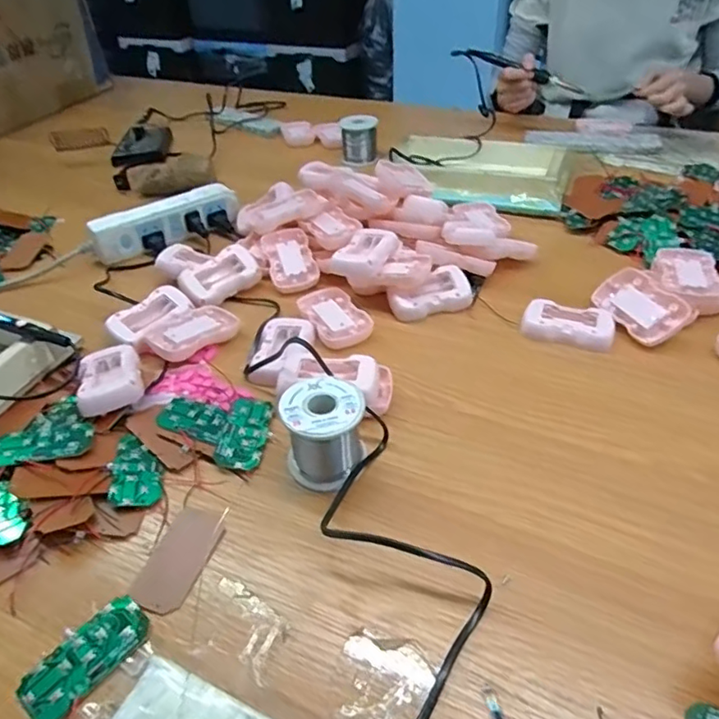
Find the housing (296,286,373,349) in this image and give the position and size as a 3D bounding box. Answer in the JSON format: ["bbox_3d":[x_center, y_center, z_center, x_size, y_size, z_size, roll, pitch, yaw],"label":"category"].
[{"bbox_3d":[-0.027,-0.046,0.579,0.054,0.010,0.094,-23,44,-20],"label":"housing"}]

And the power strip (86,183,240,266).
[{"bbox_3d":[-0.248,-0.181,0.724,0.193,0.054,0.028,-26,46,-23],"label":"power strip"}]

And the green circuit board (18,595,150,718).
[{"bbox_3d":[-0.165,0.180,0.336,0.036,0.005,0.073,28,50,31],"label":"green circuit board"}]

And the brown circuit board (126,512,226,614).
[{"bbox_3d":[-0.125,0.137,0.385,0.041,0.004,0.073,11,43,17],"label":"brown circuit board"}]

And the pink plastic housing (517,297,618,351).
[{"bbox_3d":[0.207,-0.034,0.555,0.086,0.021,0.055,11,43,17],"label":"pink plastic housing"}]

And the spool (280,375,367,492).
[{"bbox_3d":[-0.026,0.055,0.427,0.055,0.062,0.061,31,52,34],"label":"spool"}]

